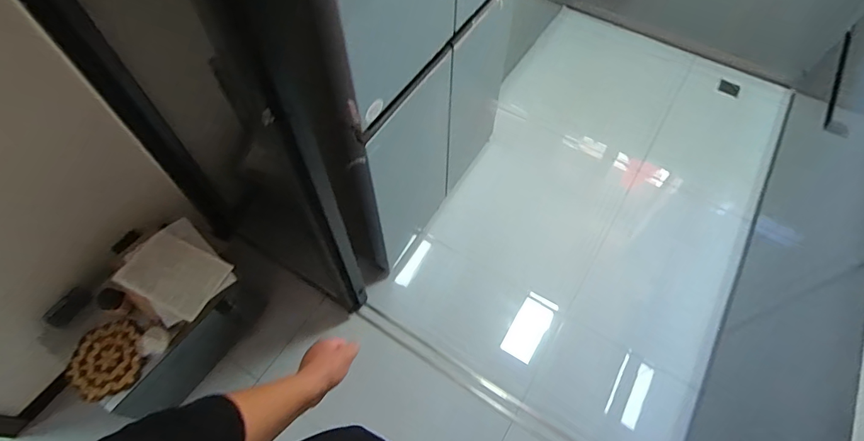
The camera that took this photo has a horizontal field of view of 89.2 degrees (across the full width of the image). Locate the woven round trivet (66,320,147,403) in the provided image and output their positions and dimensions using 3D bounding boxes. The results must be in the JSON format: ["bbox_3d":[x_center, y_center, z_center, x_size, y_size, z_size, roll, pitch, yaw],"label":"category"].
[{"bbox_3d":[-0.935,0.404,1.271,0.218,0.029,0.218,-2,68,5],"label":"woven round trivet"}]

